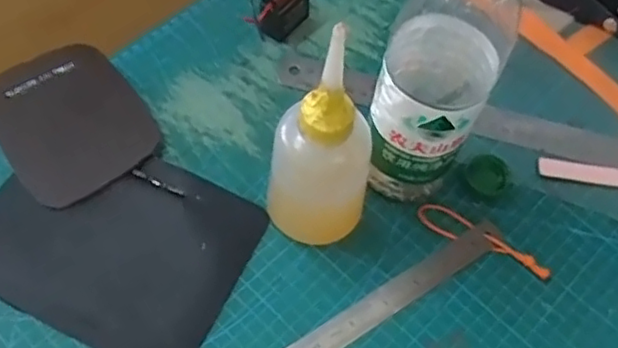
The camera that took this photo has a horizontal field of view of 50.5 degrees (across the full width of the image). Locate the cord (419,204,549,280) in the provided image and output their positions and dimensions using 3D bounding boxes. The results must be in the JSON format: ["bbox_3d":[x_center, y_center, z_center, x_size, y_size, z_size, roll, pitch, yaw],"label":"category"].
[{"bbox_3d":[0.117,0.045,0.441,0.093,0.007,0.020,29,64,11],"label":"cord"}]

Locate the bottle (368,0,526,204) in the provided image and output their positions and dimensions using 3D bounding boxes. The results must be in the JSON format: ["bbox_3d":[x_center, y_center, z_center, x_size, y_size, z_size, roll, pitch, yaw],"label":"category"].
[{"bbox_3d":[0.074,-0.057,0.375,0.061,0.221,0.067,19,62,6],"label":"bottle"}]

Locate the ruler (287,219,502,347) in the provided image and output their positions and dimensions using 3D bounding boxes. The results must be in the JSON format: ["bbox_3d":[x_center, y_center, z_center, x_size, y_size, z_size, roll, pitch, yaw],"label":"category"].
[{"bbox_3d":[0.057,0.077,0.423,0.167,0.004,0.020,-29,67,-18],"label":"ruler"}]

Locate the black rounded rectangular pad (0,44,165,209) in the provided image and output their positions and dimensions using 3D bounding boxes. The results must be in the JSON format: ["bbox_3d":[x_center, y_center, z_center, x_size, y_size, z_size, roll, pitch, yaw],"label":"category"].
[{"bbox_3d":[-0.173,-0.043,0.468,0.097,0.009,0.129,-32,69,-19],"label":"black rounded rectangular pad"}]

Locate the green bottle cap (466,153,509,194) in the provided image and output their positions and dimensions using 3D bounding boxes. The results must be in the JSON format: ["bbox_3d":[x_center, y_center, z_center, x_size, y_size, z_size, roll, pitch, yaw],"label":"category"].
[{"bbox_3d":[0.125,0.000,0.459,0.028,0.012,0.032,38,66,16],"label":"green bottle cap"}]

